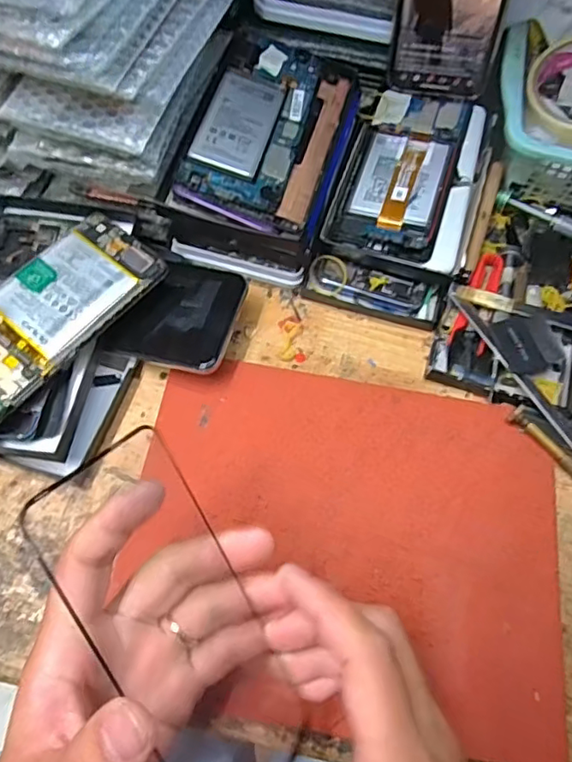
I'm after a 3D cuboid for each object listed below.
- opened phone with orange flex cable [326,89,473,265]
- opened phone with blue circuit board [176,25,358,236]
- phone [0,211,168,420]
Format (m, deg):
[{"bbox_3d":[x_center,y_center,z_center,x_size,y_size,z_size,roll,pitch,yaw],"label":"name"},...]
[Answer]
[{"bbox_3d":[0.088,-0.161,0.427,0.076,0.009,0.148,18,66,5],"label":"opened phone with orange flex cable"},{"bbox_3d":[-0.009,-0.181,0.401,0.094,0.009,0.158,19,67,-10],"label":"opened phone with blue circuit board"},{"bbox_3d":[-0.150,-0.039,0.345,0.068,0.007,0.155,39,69,14],"label":"phone"}]

